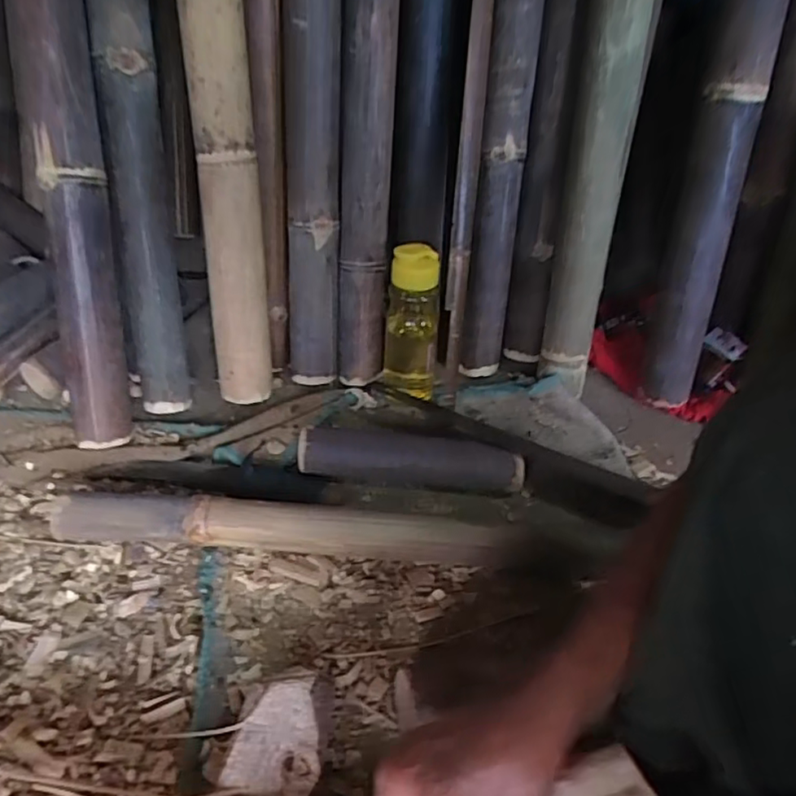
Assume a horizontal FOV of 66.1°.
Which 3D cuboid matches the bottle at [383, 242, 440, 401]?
[{"bbox_3d":[0.020,-0.096,0.812,0.067,0.223,0.052,0,42,-6],"label":"bottle"}]

